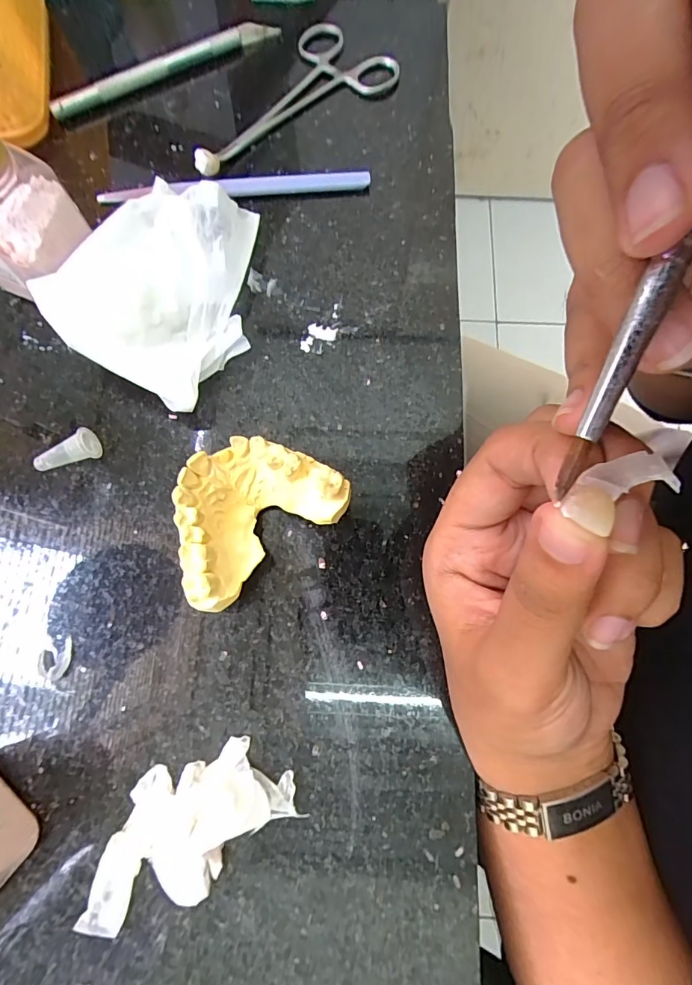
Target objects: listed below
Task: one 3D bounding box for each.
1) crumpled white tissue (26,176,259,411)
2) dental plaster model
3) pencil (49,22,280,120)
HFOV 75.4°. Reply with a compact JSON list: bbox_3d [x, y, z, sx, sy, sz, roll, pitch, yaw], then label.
[{"bbox_3d":[-0.077,-0.093,0.203,0.074,0.029,0.097,29,76,7],"label":"crumpled white tissue"},{"bbox_3d":[-0.038,0.007,0.176,0.066,0.027,0.049,-38,78,-10],"label":"dental plaster model"},{"bbox_3d":[-0.100,-0.239,0.253,0.135,0.013,0.008,-30,76,-9],"label":"pencil"}]

